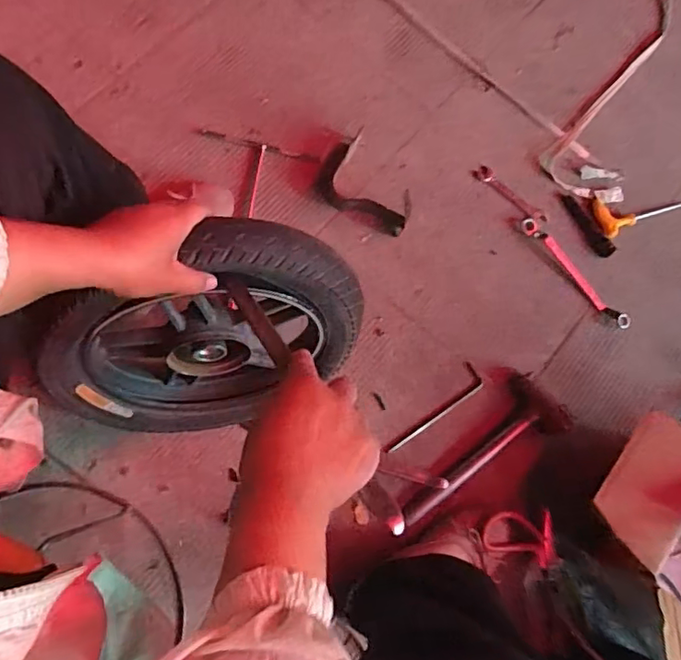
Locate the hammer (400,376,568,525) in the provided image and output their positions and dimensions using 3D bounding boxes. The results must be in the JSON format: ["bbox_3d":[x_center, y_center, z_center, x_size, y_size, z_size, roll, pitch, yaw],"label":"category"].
[{"bbox_3d":[0.189,0.168,0.796,0.275,0.036,0.095,-30,83,-14],"label":"hammer"}]

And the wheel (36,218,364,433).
[{"bbox_3d":[-0.147,0.014,0.629,0.326,0.342,0.074,1,53,-28],"label":"wheel"}]

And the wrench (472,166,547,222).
[{"bbox_3d":[0.277,-0.221,0.910,0.138,0.009,0.026,40,75,2],"label":"wrench"}]

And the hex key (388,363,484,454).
[{"bbox_3d":[0.139,0.118,0.809,0.181,0.009,0.038,-40,85,-15],"label":"hex key"}]

